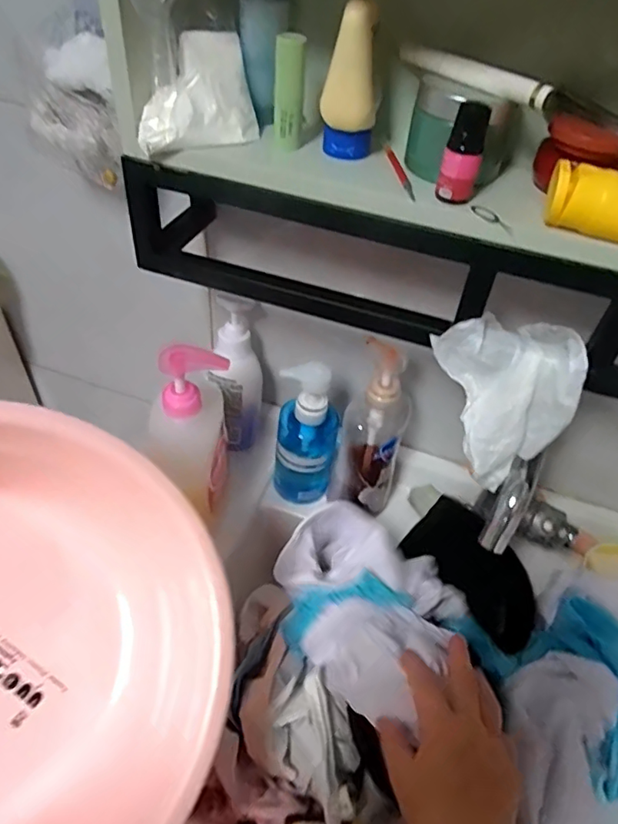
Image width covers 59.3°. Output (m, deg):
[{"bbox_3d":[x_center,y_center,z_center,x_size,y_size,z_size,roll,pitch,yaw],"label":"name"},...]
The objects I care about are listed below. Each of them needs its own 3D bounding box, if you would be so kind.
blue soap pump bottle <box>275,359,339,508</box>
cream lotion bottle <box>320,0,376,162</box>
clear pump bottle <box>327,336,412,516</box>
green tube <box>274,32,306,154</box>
[{"bbox_3d":[-0.003,0.032,0.624,0.071,0.194,0.055,11,47,3],"label":"blue soap pump bottle"},{"bbox_3d":[0.030,-0.231,0.384,0.030,0.098,0.031,24,49,15],"label":"cream lotion bottle"},{"bbox_3d":[0.071,0.027,0.590,0.067,0.222,0.070,20,48,11],"label":"clear pump bottle"},{"bbox_3d":[-0.016,-0.233,0.402,0.020,0.076,0.016,5,47,-2],"label":"green tube"}]

